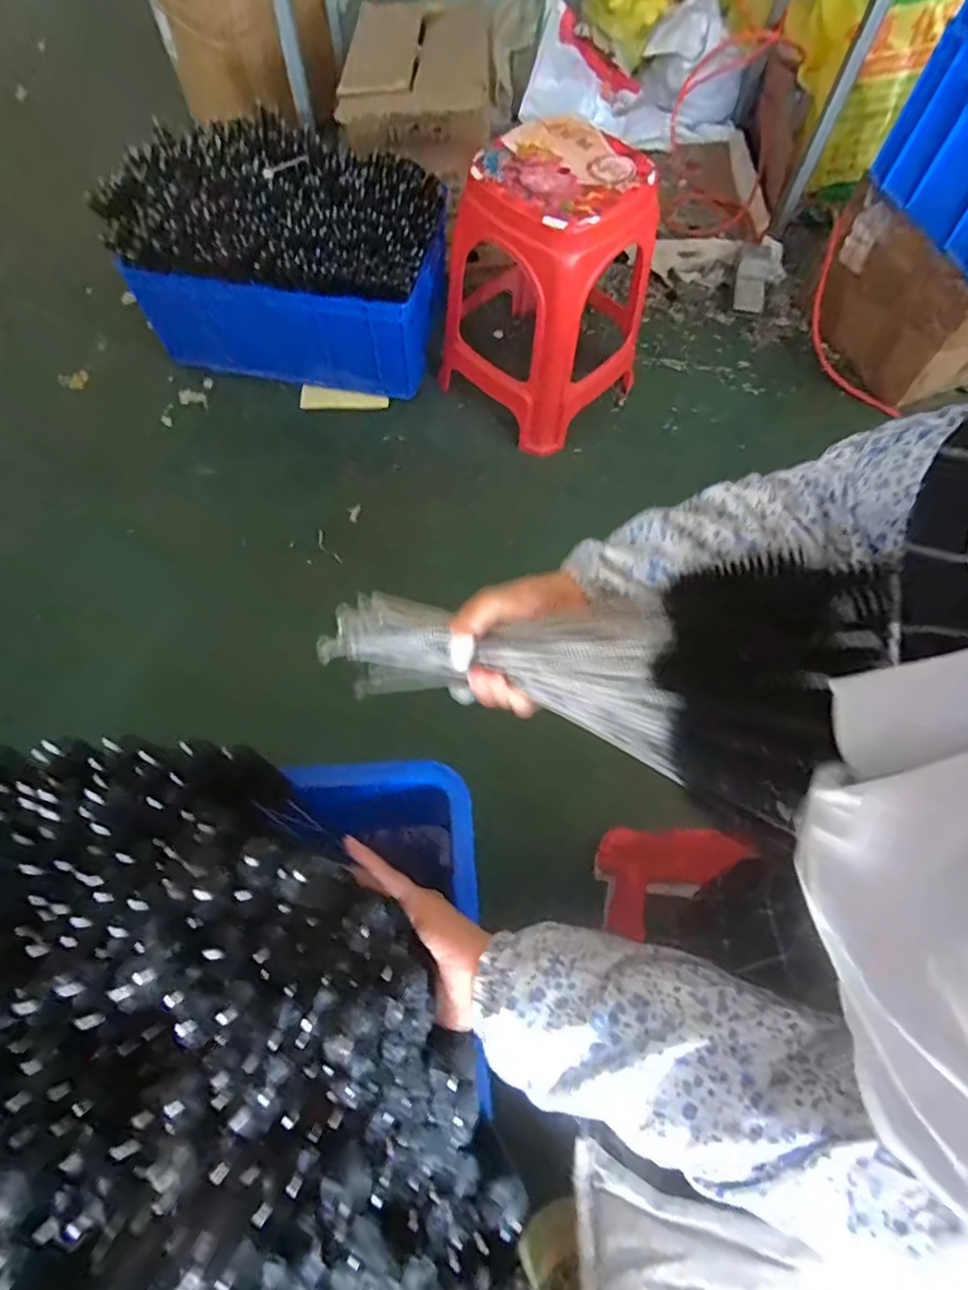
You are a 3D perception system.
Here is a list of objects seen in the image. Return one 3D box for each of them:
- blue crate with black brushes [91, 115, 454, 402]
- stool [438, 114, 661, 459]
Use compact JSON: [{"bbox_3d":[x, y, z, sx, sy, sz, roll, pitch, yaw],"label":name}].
[{"bbox_3d":[-0.390,-0.819,1.279,0.633,0.334,0.379,8,67,1],"label":"blue crate with black brushes"},{"bbox_3d":[0.130,-0.695,1.160,0.362,0.409,0.333,-38,74,-17],"label":"stool"}]

